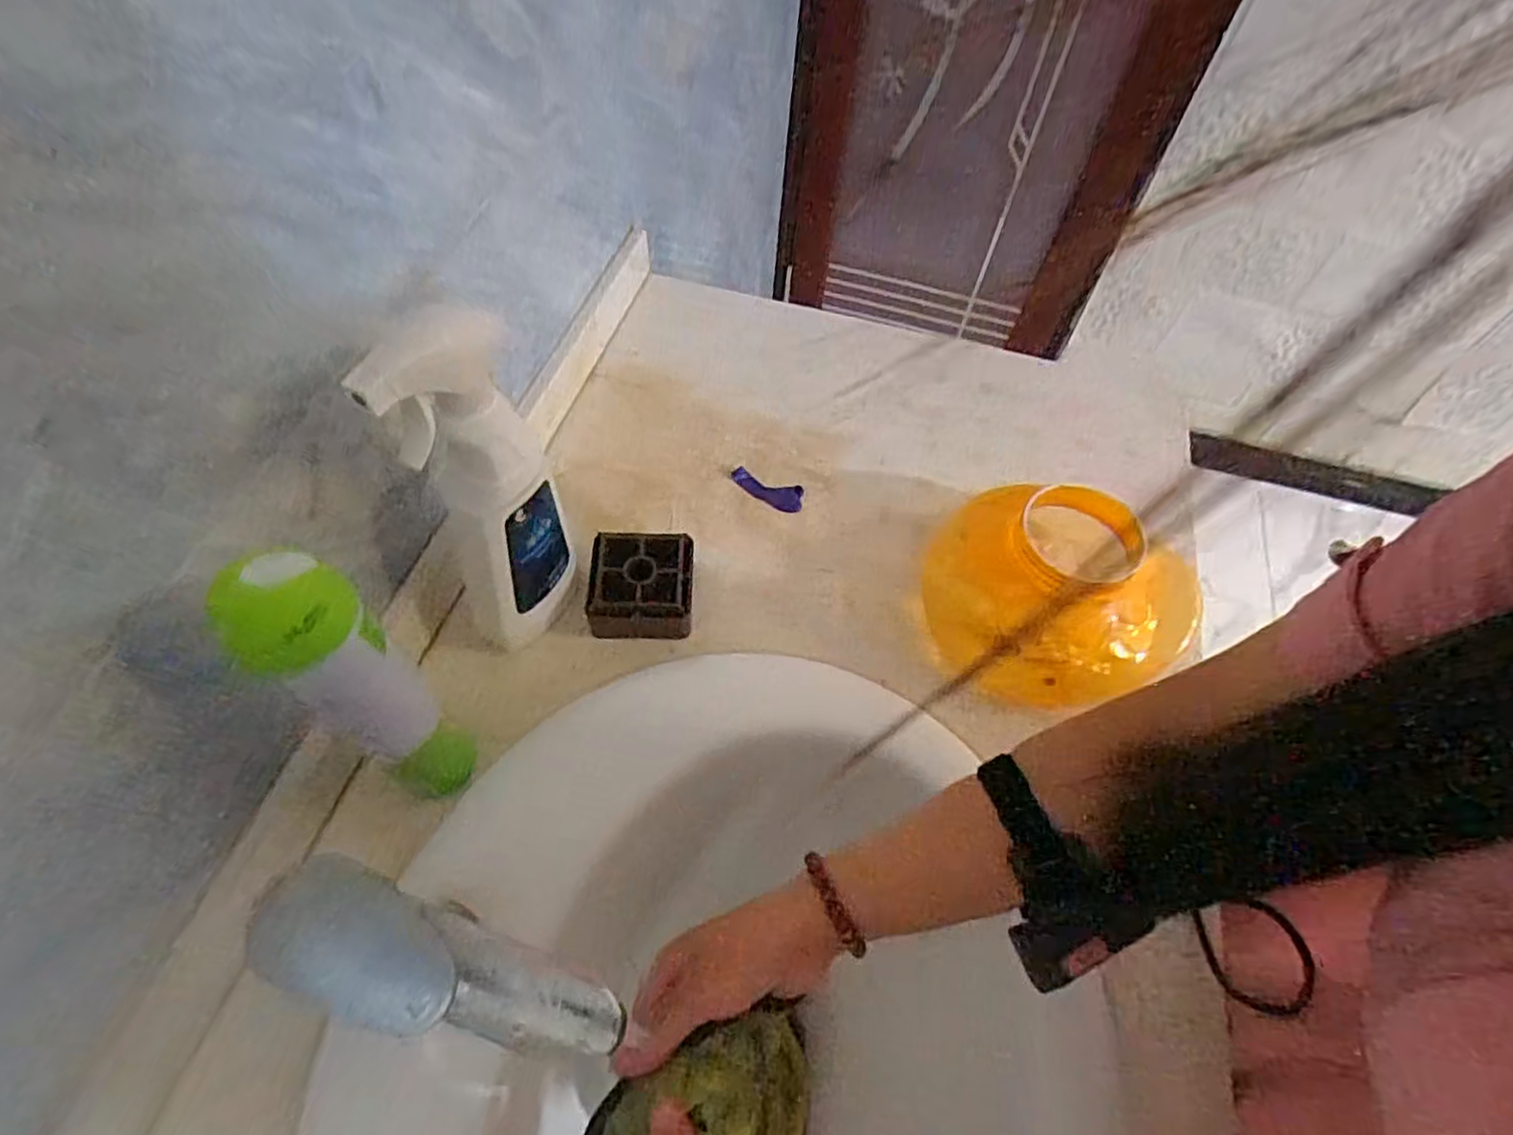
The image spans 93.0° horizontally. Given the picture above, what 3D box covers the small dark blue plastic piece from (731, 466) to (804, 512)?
[{"bbox_3d":[0.009,-0.071,0.644,0.068,0.004,0.029,19,57,9],"label":"small dark blue plastic piece"}]

